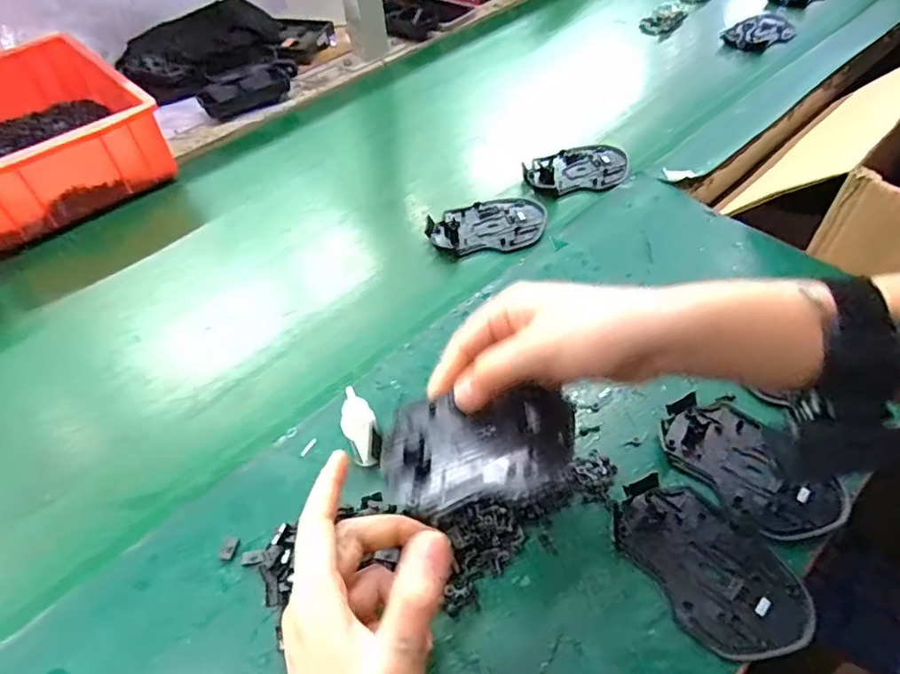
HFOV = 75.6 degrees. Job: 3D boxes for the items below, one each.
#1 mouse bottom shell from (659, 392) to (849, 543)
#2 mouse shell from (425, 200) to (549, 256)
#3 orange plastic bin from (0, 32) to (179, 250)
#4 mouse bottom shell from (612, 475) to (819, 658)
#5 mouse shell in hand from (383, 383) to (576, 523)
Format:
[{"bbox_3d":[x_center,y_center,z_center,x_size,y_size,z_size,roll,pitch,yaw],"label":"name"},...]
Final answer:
[{"bbox_3d":[0.195,0.083,0.382,0.065,0.010,0.114,-34,56,-23],"label":"mouse bottom shell"},{"bbox_3d":[0.036,-0.111,0.559,0.113,0.015,0.068,-4,50,0],"label":"mouse shell"},{"bbox_3d":[-0.466,-0.228,0.640,0.208,0.082,0.284,-36,57,-24],"label":"orange plastic bin"},{"bbox_3d":[0.153,0.133,0.344,0.071,0.008,0.114,-29,54,-19],"label":"mouse bottom shell"},{"bbox_3d":[0.018,0.054,0.313,0.108,0.022,0.065,-17,51,-10],"label":"mouse shell in hand"}]

